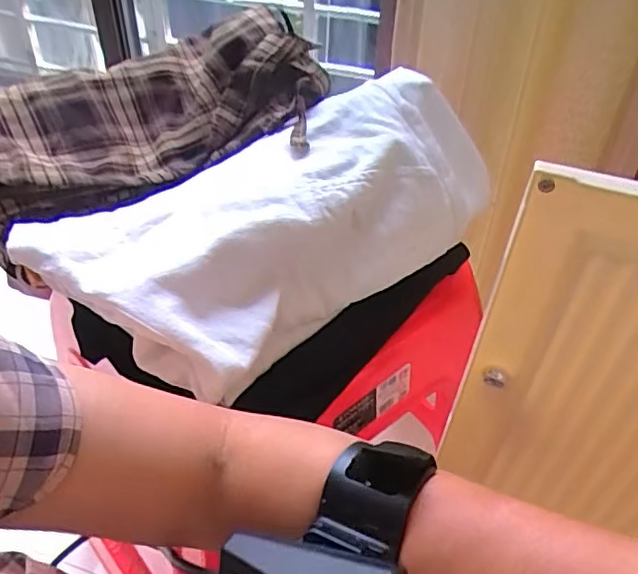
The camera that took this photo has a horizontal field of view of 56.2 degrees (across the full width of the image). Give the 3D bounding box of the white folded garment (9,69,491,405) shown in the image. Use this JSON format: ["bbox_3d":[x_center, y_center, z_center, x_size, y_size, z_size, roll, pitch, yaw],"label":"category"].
[{"bbox_3d":[-0.020,-0.046,0.386,0.143,0.078,0.278,34,52,28],"label":"white folded garment"}]

